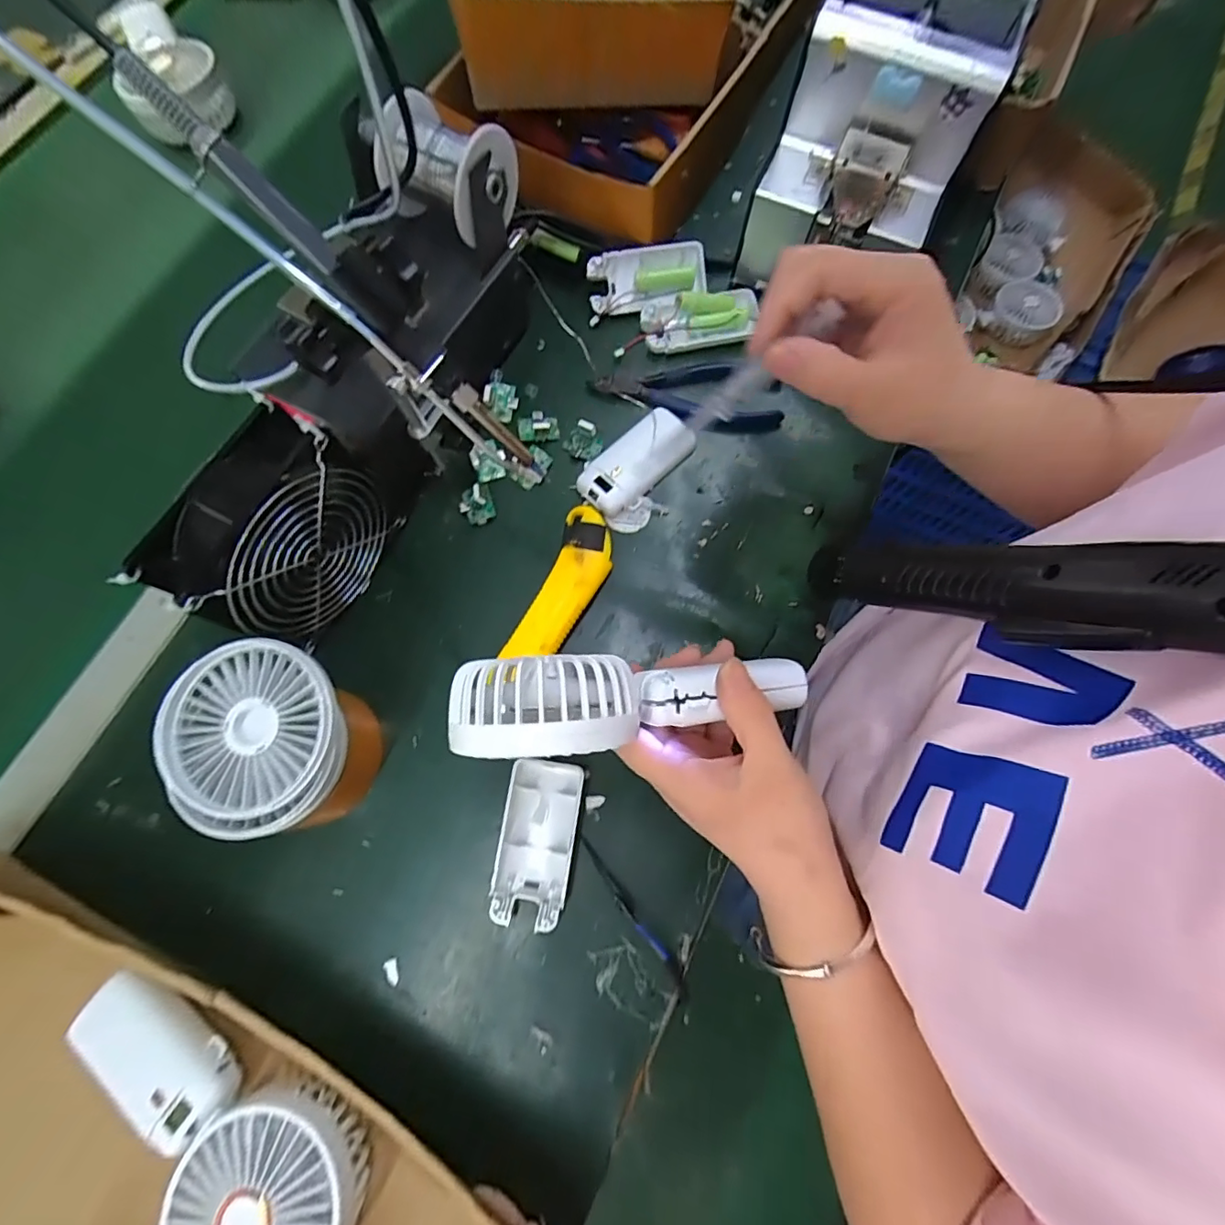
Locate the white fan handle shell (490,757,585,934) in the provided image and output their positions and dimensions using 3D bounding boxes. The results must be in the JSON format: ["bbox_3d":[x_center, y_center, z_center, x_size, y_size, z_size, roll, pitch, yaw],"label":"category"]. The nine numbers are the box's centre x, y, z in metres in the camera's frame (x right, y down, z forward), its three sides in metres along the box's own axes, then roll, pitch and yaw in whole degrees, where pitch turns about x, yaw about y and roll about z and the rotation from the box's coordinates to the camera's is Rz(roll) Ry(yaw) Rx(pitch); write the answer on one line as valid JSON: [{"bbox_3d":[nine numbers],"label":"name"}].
[{"bbox_3d":[-0.047,0.141,0.337,0.045,0.013,0.093,8,74,3],"label":"white fan handle shell"}]

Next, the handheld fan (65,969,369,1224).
[{"bbox_3d":[-0.210,0.264,0.277,0.181,0.043,0.098,27,76,8],"label":"handheld fan"}]

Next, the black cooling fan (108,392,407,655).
[{"bbox_3d":[-0.196,-0.046,0.332,0.058,0.109,0.123,25,76,8],"label":"black cooling fan"}]

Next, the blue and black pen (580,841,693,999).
[{"bbox_3d":[0.014,0.183,0.328,0.010,0.008,0.106,-35,78,-11],"label":"blue and black pen"}]

